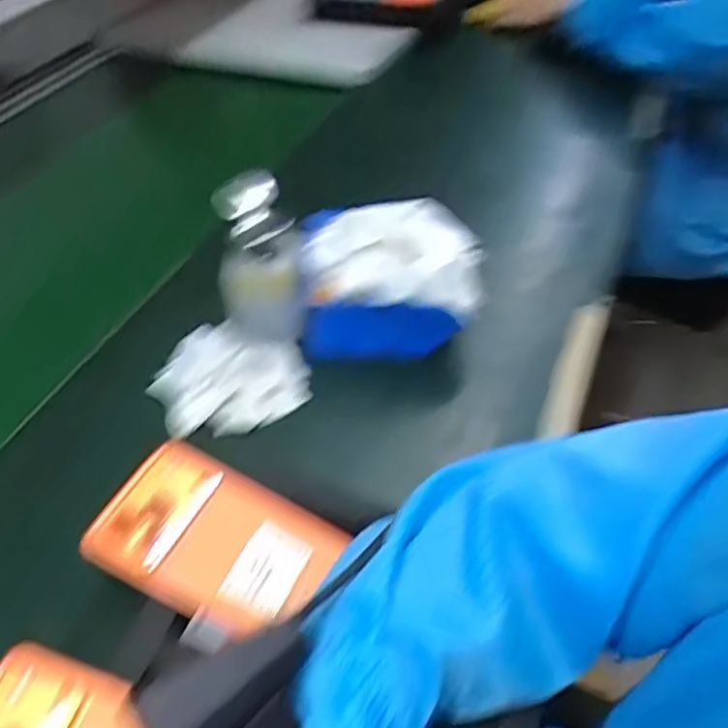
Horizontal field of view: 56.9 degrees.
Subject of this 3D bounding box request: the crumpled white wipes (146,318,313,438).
[{"bbox_3d":[-0.101,0.010,0.525,0.101,0.037,0.108,-2,44,2],"label":"crumpled white wipes"}]

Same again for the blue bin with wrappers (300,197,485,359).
[{"bbox_3d":[0.025,-0.077,0.565,0.143,0.092,0.122,0,44,3],"label":"blue bin with wrappers"}]

